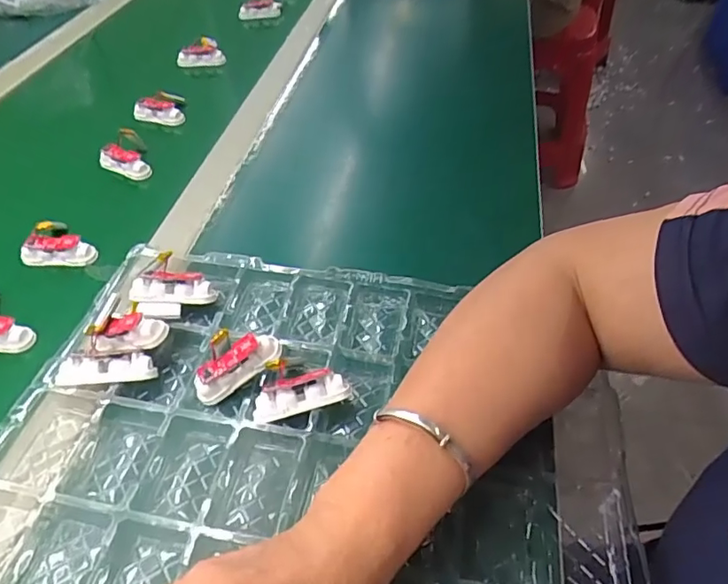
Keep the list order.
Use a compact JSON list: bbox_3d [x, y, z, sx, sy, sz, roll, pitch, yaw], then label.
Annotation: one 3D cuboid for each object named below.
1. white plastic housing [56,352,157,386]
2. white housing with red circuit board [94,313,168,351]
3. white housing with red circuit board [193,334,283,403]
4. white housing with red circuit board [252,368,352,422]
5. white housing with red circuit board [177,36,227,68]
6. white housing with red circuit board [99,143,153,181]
[{"bbox_3d":[-0.171,0.050,0.365,0.062,0.012,0.019,-4,40,-1],"label":"white plastic housing"},{"bbox_3d":[-0.163,0.029,0.381,0.054,0.021,0.017,-11,39,10],"label":"white housing with red circuit board"},{"bbox_3d":[-0.084,0.050,0.366,0.061,0.021,0.018,-36,47,-7],"label":"white housing with red circuit board"},{"bbox_3d":[-0.040,0.066,0.351,0.060,0.017,0.022,-15,49,-13],"label":"white housing with red circuit board"},{"bbox_3d":[-0.222,-0.324,0.748,0.070,0.032,0.026,7,48,7],"label":"white housing with red circuit board"},{"bbox_3d":[-0.248,-0.134,0.571,0.058,0.031,0.014,15,49,14],"label":"white housing with red circuit board"}]

